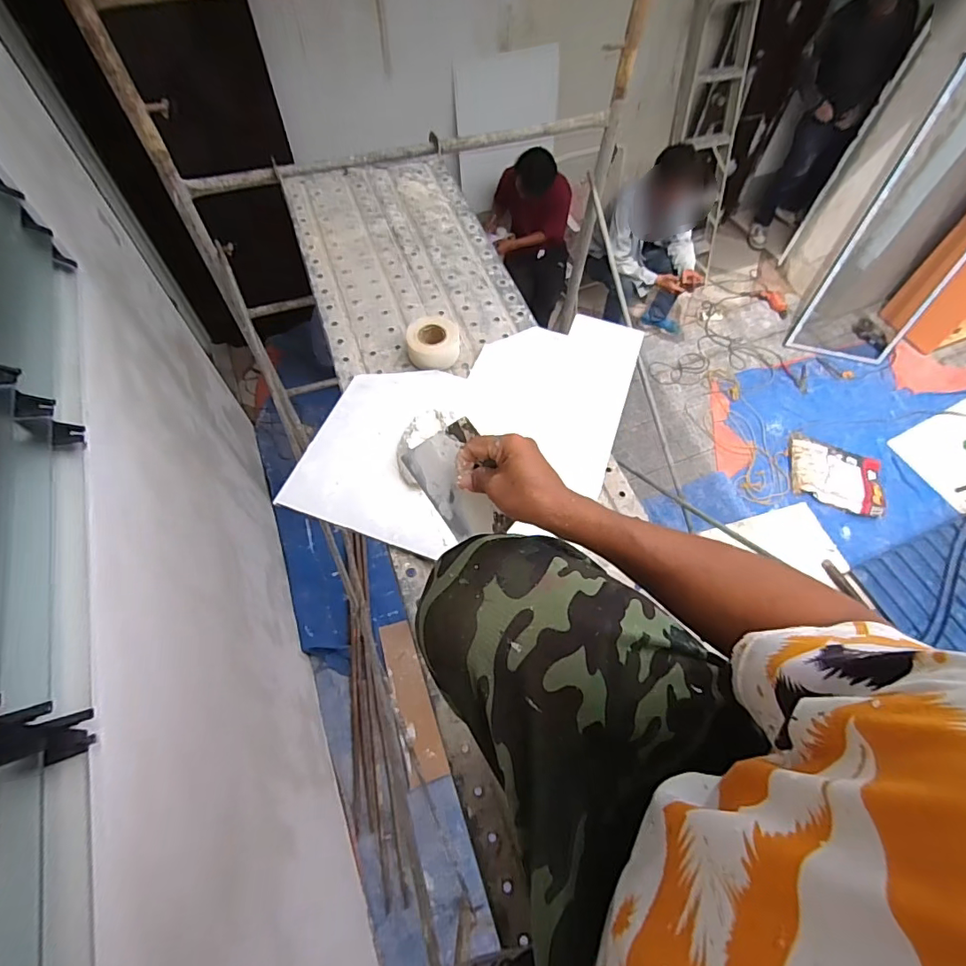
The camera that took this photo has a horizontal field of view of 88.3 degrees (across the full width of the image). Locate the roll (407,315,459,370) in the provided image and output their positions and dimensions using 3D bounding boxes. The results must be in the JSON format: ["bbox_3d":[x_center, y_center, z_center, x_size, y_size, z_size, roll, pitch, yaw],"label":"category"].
[{"bbox_3d":[-0.097,-0.273,0.980,0.102,0.057,0.099,-3,61,-3],"label":"roll"}]

